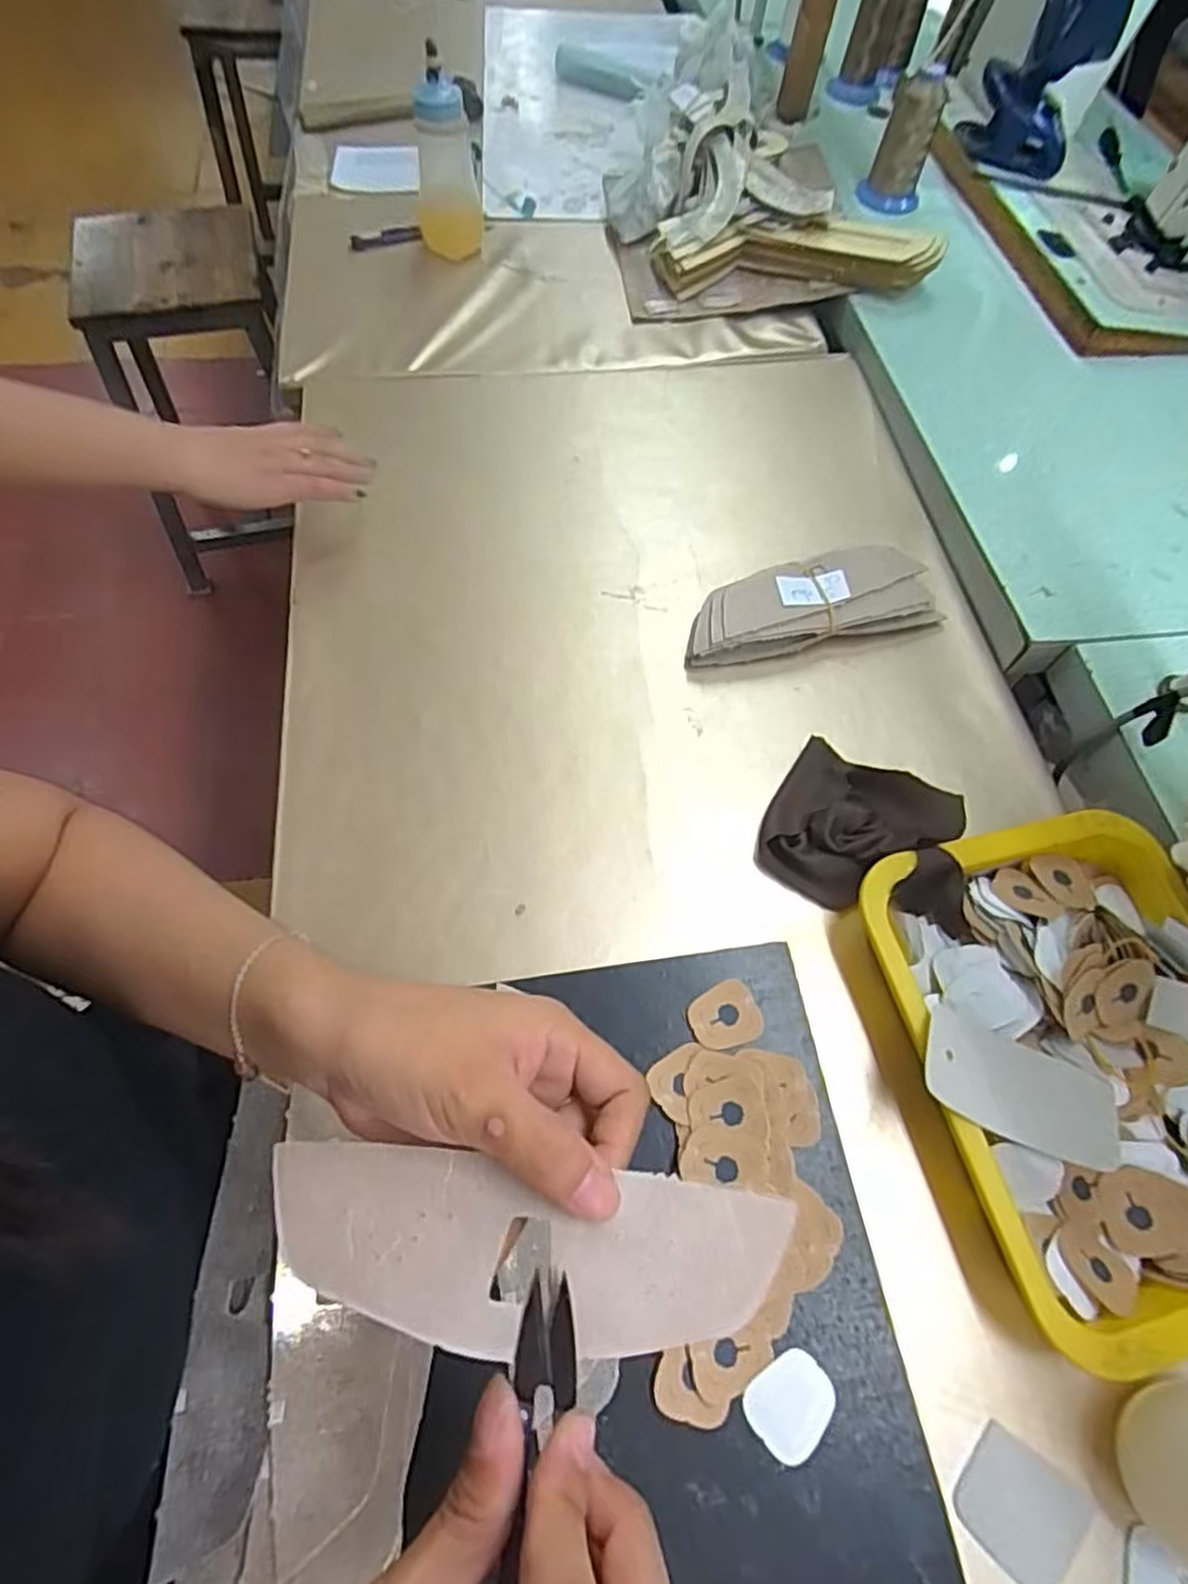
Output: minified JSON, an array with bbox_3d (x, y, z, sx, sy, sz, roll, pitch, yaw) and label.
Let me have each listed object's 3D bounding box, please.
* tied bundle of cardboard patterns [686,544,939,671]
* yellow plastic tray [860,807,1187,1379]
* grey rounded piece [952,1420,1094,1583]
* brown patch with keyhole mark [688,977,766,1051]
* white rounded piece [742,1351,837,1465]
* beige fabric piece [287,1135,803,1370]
[{"bbox_3d":[0.160,-0.142,0.546,0.194,0.027,0.066,-14,64,-7],"label":"tied bundle of cardboard patterns"},{"bbox_3d":[0.272,0.140,0.396,0.193,0.037,0.249,-13,64,-6],"label":"yellow plastic tray"},{"bbox_3d":[0.197,0.331,0.334,0.054,0.005,0.046,38,66,15],"label":"grey rounded piece"},{"bbox_3d":[0.073,0.125,0.404,0.040,0.005,0.032,-18,65,-9],"label":"brown patch with keyhole mark"},{"bbox_3d":[0.090,0.277,0.328,0.039,0.004,0.033,-35,70,-20],"label":"white rounded piece"},{"bbox_3d":[-0.021,0.145,0.229,0.166,0.021,0.049,6,64,0],"label":"beige fabric piece"}]

